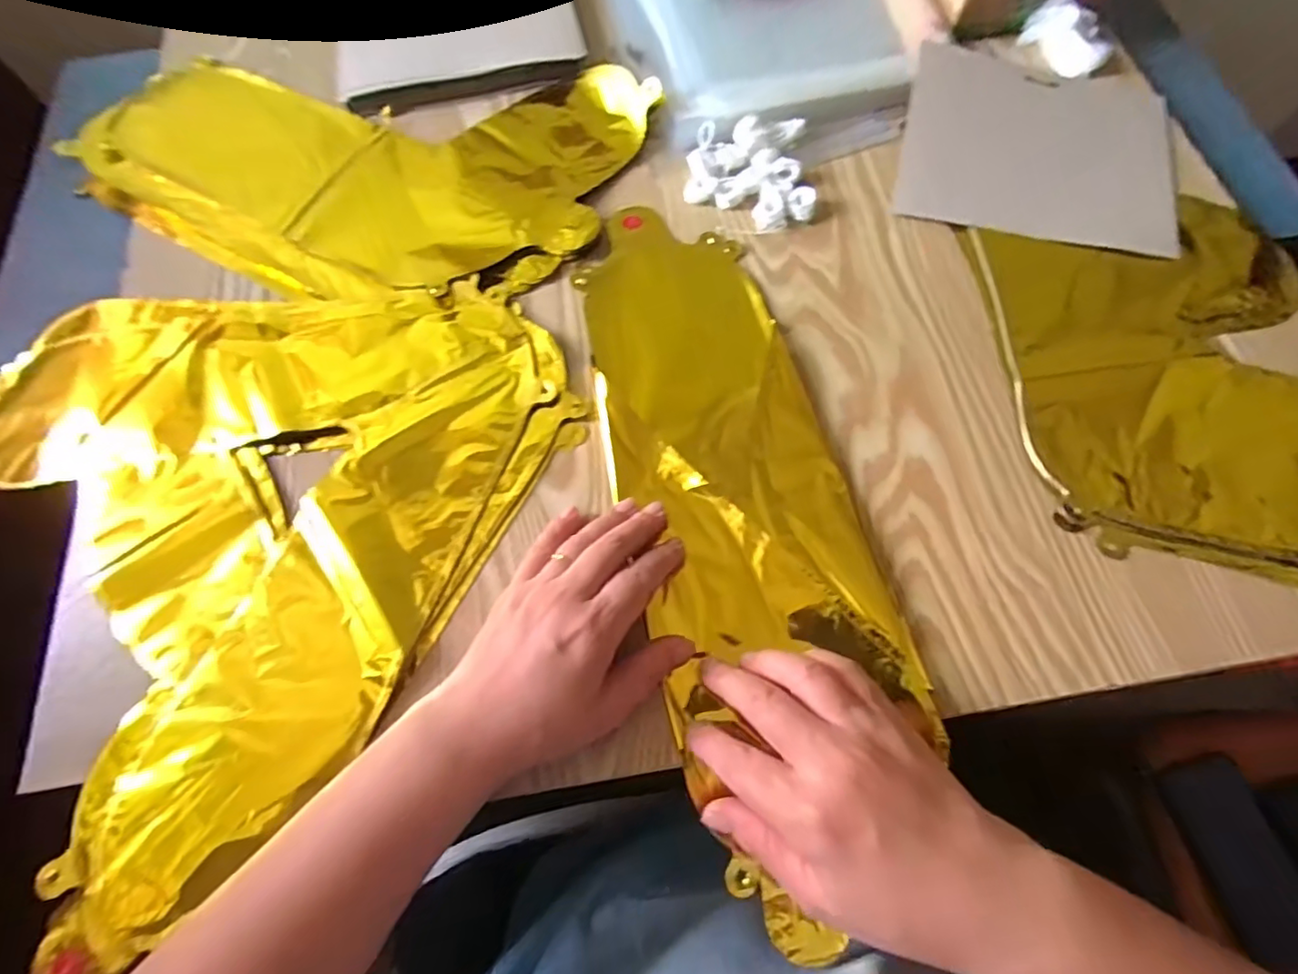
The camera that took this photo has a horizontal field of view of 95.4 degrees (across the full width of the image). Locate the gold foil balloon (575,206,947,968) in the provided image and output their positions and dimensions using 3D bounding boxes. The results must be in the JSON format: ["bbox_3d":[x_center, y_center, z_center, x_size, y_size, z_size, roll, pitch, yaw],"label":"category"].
[{"bbox_3d":[0.051,0.002,0.353,0.133,0.015,0.437,-14,67,-3],"label":"gold foil balloon"}]

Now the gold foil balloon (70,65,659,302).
[{"bbox_3d":[-0.236,-0.244,0.452,0.441,0.017,0.212,6,69,5],"label":"gold foil balloon"}]

